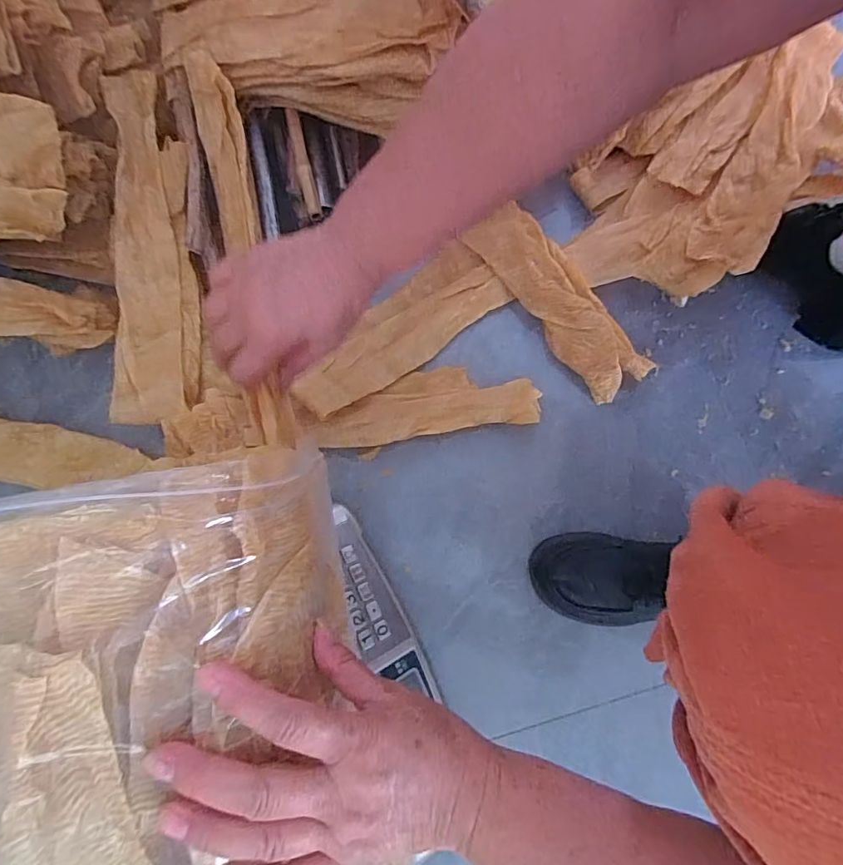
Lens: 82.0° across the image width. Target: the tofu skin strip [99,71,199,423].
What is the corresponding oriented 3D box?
[{"bbox_3d":[-0.298,-0.197,0.536,0.093,0.032,0.363,-1,93,1],"label":"tofu skin strip"}]

